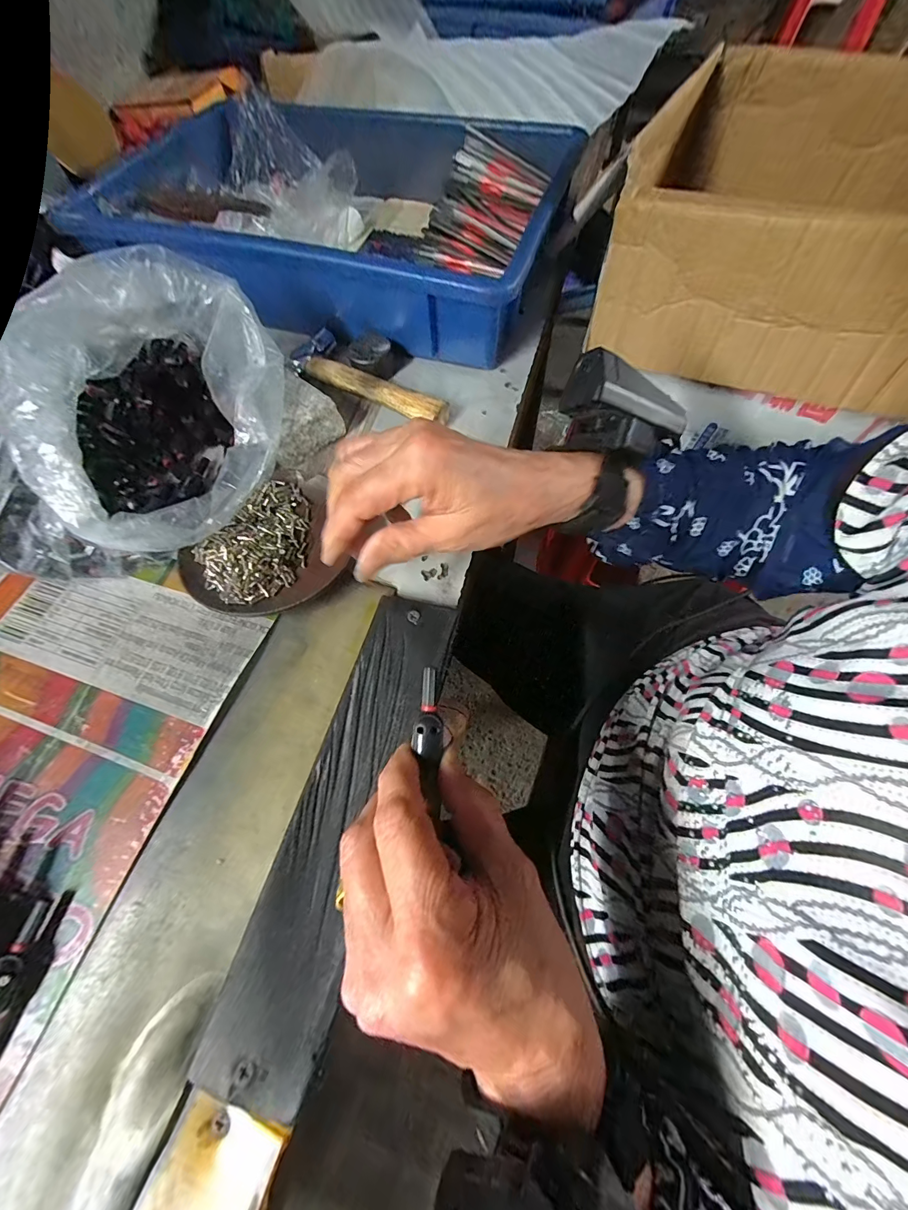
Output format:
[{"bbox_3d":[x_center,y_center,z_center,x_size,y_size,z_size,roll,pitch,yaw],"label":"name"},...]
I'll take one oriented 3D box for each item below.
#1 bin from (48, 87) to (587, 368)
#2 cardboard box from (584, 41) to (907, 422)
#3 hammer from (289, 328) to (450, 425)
[{"bbox_3d":[-0.112,-0.384,0.409,0.428,0.069,0.281,17,66,10],"label":"bin"},{"bbox_3d":[0.315,-0.330,0.354,0.303,0.110,0.312,23,67,13],"label":"cardboard box"},{"bbox_3d":[-0.074,-0.187,0.345,0.157,0.021,0.049,33,70,16],"label":"hammer"}]

